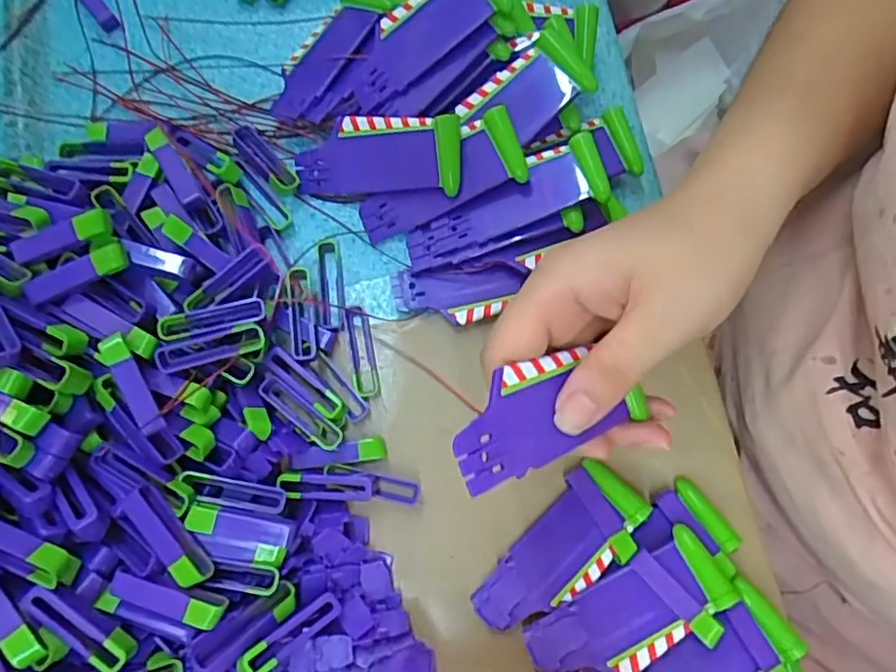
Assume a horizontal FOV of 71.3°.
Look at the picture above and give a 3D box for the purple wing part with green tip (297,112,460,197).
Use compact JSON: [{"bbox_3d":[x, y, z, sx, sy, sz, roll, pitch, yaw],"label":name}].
[{"bbox_3d":[-0.037,-0.091,0.316,0.087,0.004,0.037,4,108,16],"label":"purple wing part with green tip"}]

